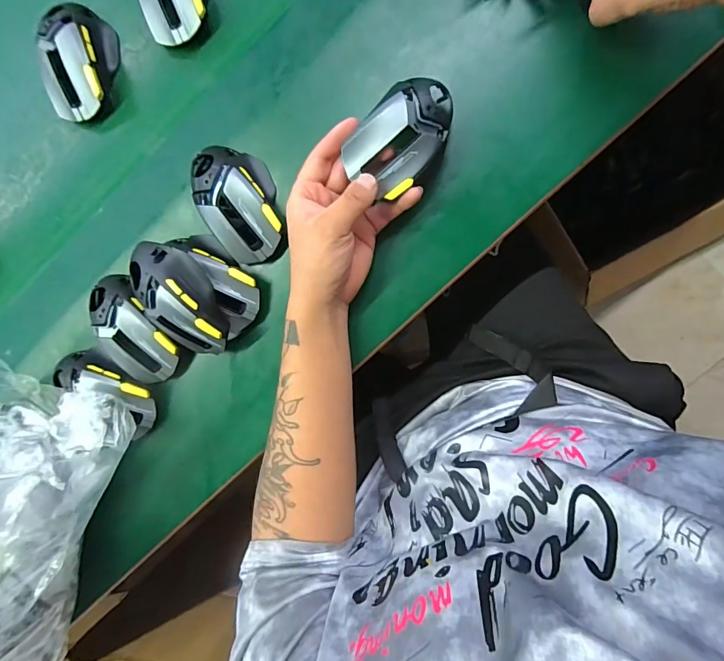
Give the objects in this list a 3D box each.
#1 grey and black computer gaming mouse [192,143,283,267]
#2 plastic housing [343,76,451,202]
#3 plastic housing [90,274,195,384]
[{"bbox_3d":[-0.119,-0.122,0.393,0.072,0.043,0.116,-28,93,7],"label":"grey and black computer gaming mouse"},{"bbox_3d":[0.038,-0.165,0.349,0.062,0.040,0.105,43,99,2],"label":"plastic housing"},{"bbox_3d":[-0.232,0.000,0.419,0.065,0.042,0.122,-40,91,7],"label":"plastic housing"}]

